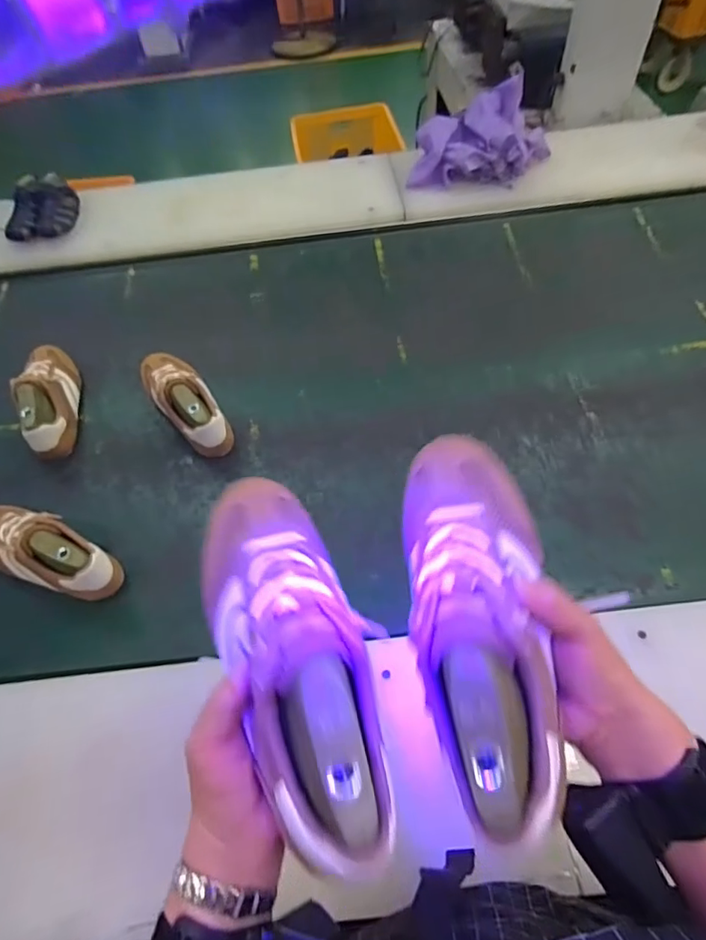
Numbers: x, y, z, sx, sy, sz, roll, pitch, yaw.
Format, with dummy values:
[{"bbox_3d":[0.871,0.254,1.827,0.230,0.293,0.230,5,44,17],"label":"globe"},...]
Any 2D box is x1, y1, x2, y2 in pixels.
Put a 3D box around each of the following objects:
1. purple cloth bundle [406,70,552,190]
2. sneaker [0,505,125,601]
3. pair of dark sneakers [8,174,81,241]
[{"bbox_3d":[0.272,-0.702,1.097,0.287,0.113,0.195,4,57,7],"label":"purple cloth bundle"},{"bbox_3d":[-0.425,0.104,0.696,0.228,0.080,0.081,16,59,14],"label":"sneaker"},{"bbox_3d":[-0.647,-0.545,1.084,0.114,0.075,0.164,3,57,6],"label":"pair of dark sneakers"}]

